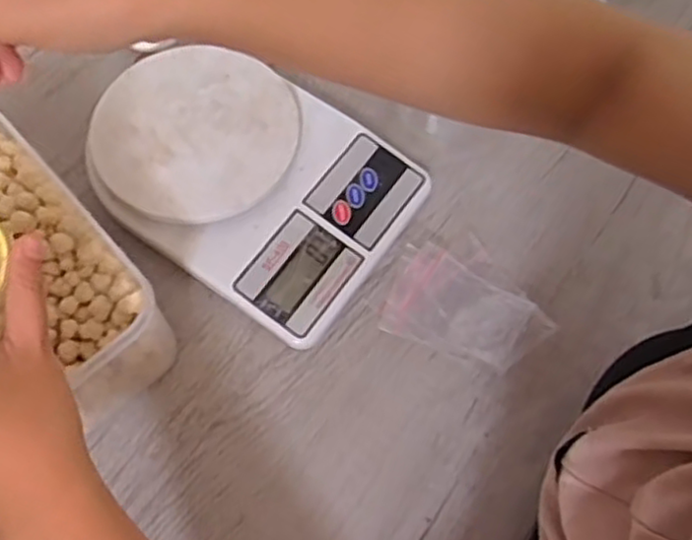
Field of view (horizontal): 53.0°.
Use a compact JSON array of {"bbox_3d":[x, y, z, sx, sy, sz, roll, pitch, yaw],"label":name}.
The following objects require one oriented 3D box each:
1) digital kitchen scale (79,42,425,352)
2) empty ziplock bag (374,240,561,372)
[{"bbox_3d":[-0.067,-0.064,0.465,0.209,0.040,0.152,32,70,12],"label":"digital kitchen scale"},{"bbox_3d":[0.080,0.022,0.445,0.100,0.009,0.070,21,68,6],"label":"empty ziplock bag"}]

